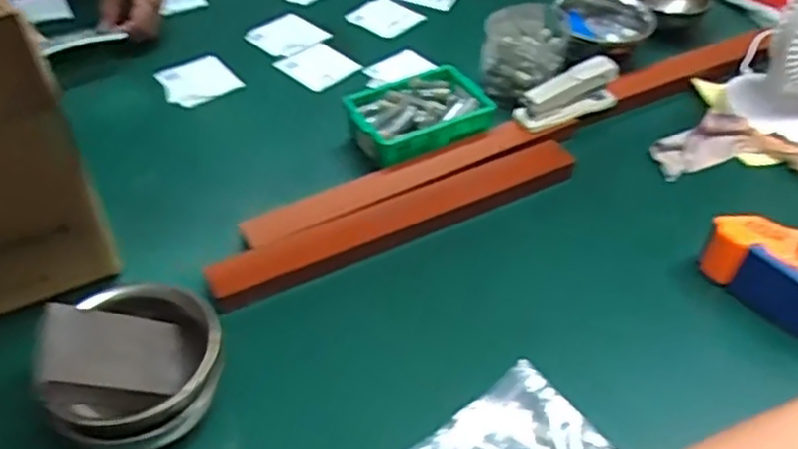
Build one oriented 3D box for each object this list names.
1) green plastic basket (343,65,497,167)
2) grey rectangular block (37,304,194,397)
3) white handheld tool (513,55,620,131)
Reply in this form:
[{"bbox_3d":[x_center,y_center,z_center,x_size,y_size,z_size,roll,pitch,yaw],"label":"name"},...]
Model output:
[{"bbox_3d":[0.020,-0.114,0.810,0.149,0.058,0.101,-19,48,-22],"label":"green plastic basket"},{"bbox_3d":[-0.212,0.096,0.528,0.100,0.020,0.071,19,33,-37],"label":"grey rectangular block"},{"bbox_3d":[0.193,-0.148,0.806,0.123,0.060,0.025,-18,49,-20],"label":"white handheld tool"}]

